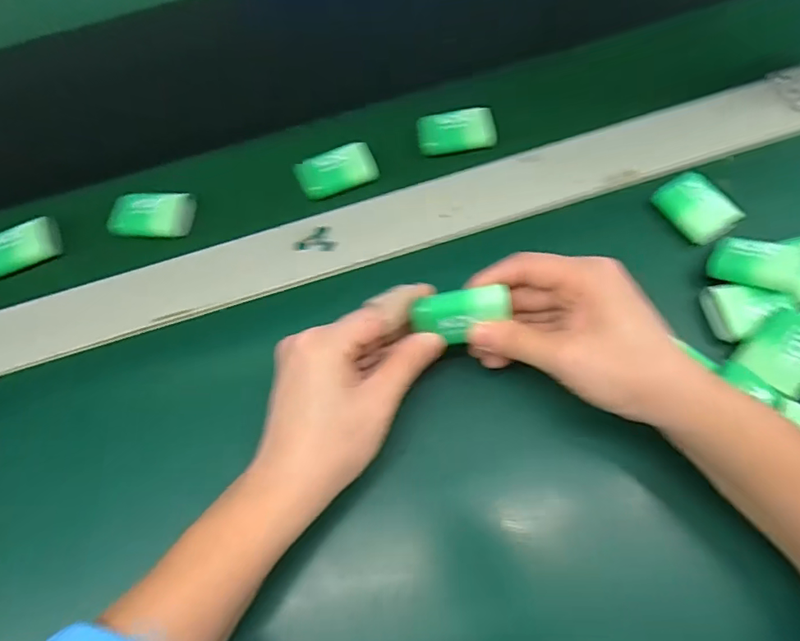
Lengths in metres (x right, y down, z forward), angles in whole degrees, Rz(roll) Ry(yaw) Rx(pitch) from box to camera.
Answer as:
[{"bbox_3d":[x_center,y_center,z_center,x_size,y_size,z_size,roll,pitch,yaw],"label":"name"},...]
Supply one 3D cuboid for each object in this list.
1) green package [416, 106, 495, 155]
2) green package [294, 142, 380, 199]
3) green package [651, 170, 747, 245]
[{"bbox_3d":[0.044,-0.146,0.399,0.058,0.015,0.030,-5,65,0],"label":"green package"},{"bbox_3d":[-0.048,-0.114,0.393,0.058,0.013,0.033,-21,66,-7],"label":"green package"},{"bbox_3d":[0.200,-0.077,0.352,0.035,0.014,0.049,-29,67,-11],"label":"green package"}]

